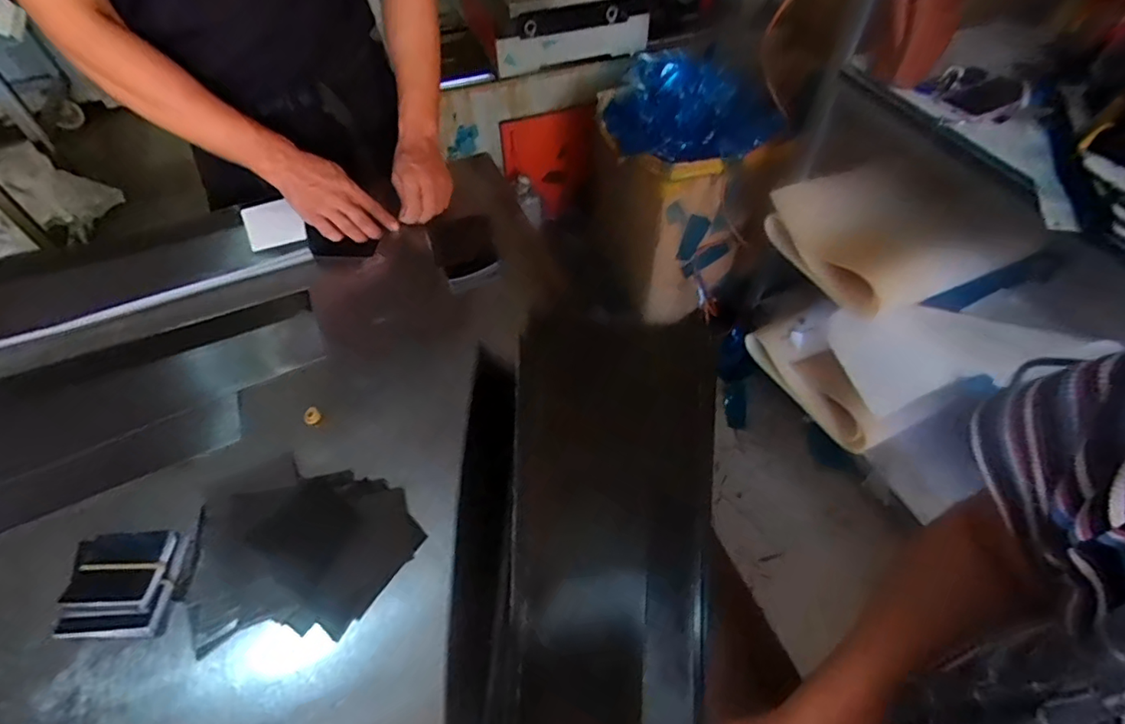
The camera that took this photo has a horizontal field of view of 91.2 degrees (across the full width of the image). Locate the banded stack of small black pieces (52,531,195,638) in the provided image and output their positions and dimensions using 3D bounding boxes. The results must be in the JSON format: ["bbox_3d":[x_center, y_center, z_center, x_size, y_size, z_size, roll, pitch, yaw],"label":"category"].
[{"bbox_3d":[-0.425,0.213,0.530,0.096,0.020,0.094,-2,53,1],"label":"banded stack of small black pieces"}]

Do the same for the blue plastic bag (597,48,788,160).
[{"bbox_3d":[0.317,-0.633,1.376,0.403,0.140,0.292,8,53,7],"label":"blue plastic bag"}]

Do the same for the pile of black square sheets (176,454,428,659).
[{"bbox_3d":[-0.261,0.181,0.559,0.218,0.006,0.176,-4,53,-1],"label":"pile of black square sheets"}]

